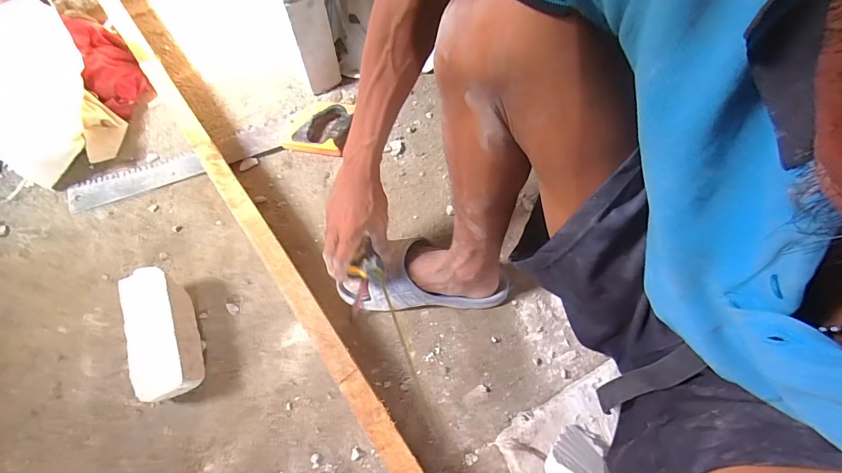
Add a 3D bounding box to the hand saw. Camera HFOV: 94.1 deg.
[{"bbox_3d":[-0.391,-0.156,0.752,0.532,0.033,0.127,-17,64,-9],"label":"hand saw"}]

